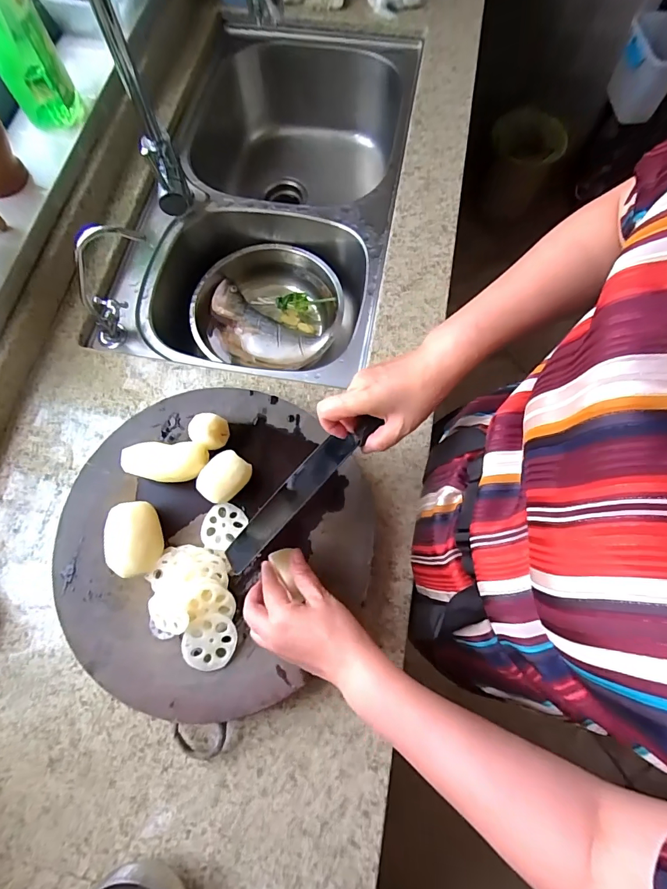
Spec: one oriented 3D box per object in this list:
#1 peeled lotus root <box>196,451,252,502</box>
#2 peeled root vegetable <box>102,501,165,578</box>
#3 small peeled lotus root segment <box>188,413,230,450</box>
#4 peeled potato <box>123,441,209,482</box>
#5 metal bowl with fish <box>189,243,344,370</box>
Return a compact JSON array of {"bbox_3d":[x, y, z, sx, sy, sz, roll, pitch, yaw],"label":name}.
[{"bbox_3d":[-0.125,0.040,0.486,0.045,0.036,0.058,35,75,12],"label":"peeled lotus root"},{"bbox_3d":[-0.217,0.104,0.462,0.055,0.049,0.077,-6,71,-1],"label":"peeled root vegetable"},{"bbox_3d":[-0.149,-0.015,0.502,0.048,0.040,0.041,22,73,8],"label":"small peeled lotus root segment"},{"bbox_3d":[-0.194,0.022,0.492,0.093,0.037,0.044,4,71,2],"label":"peeled potato"},{"bbox_3d":[-0.117,-0.250,0.777,0.256,0.081,0.227,0,71,1],"label":"metal bowl with fish"}]

